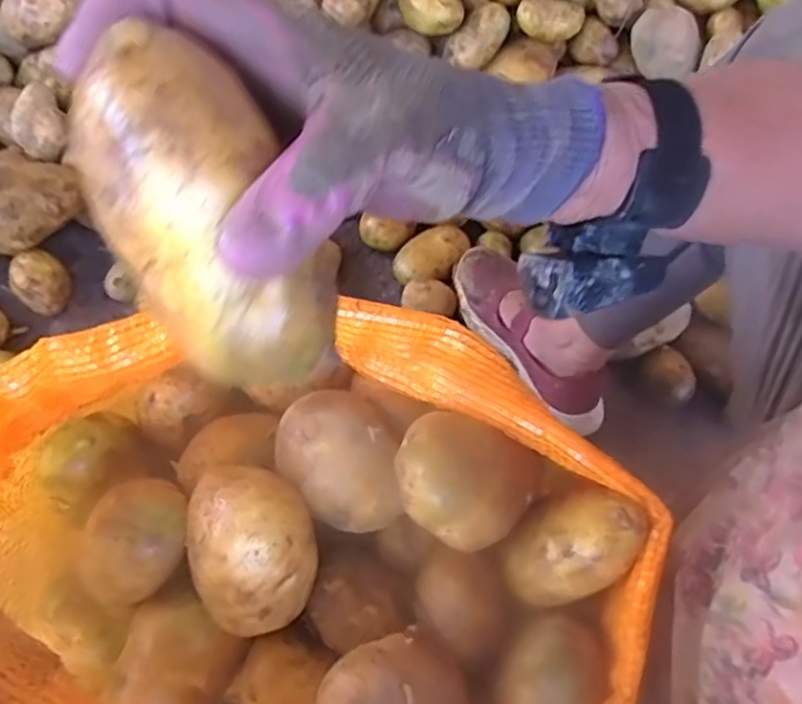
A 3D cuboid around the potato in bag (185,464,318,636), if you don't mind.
[{"bbox_3d":[-0.071,0.096,0.321,0.056,0.069,0.073,-8,62,-7],"label":"potato in bag"}]

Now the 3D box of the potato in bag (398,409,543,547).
[{"bbox_3d":[0.033,0.064,0.319,0.070,0.055,0.062,18,62,7],"label":"potato in bag"}]

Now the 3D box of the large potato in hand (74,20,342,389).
[{"bbox_3d":[-0.061,-0.044,0.210,0.056,0.105,0.055,-25,29,-10],"label":"large potato in hand"}]

